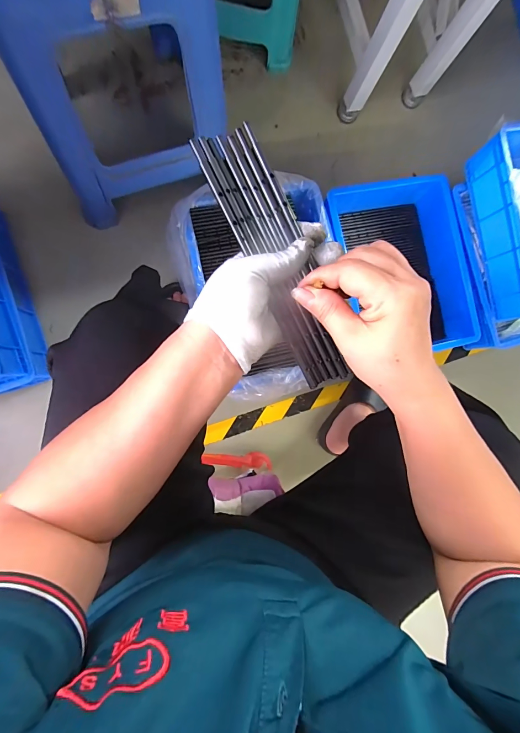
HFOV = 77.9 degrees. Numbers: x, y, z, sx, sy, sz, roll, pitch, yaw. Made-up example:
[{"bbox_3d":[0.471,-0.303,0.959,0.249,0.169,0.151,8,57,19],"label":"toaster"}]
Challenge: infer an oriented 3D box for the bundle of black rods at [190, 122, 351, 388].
[{"bbox_3d":[0.017,-0.085,0.276,0.050,0.010,0.220,-26,103,-9],"label":"bundle of black rods"}]

